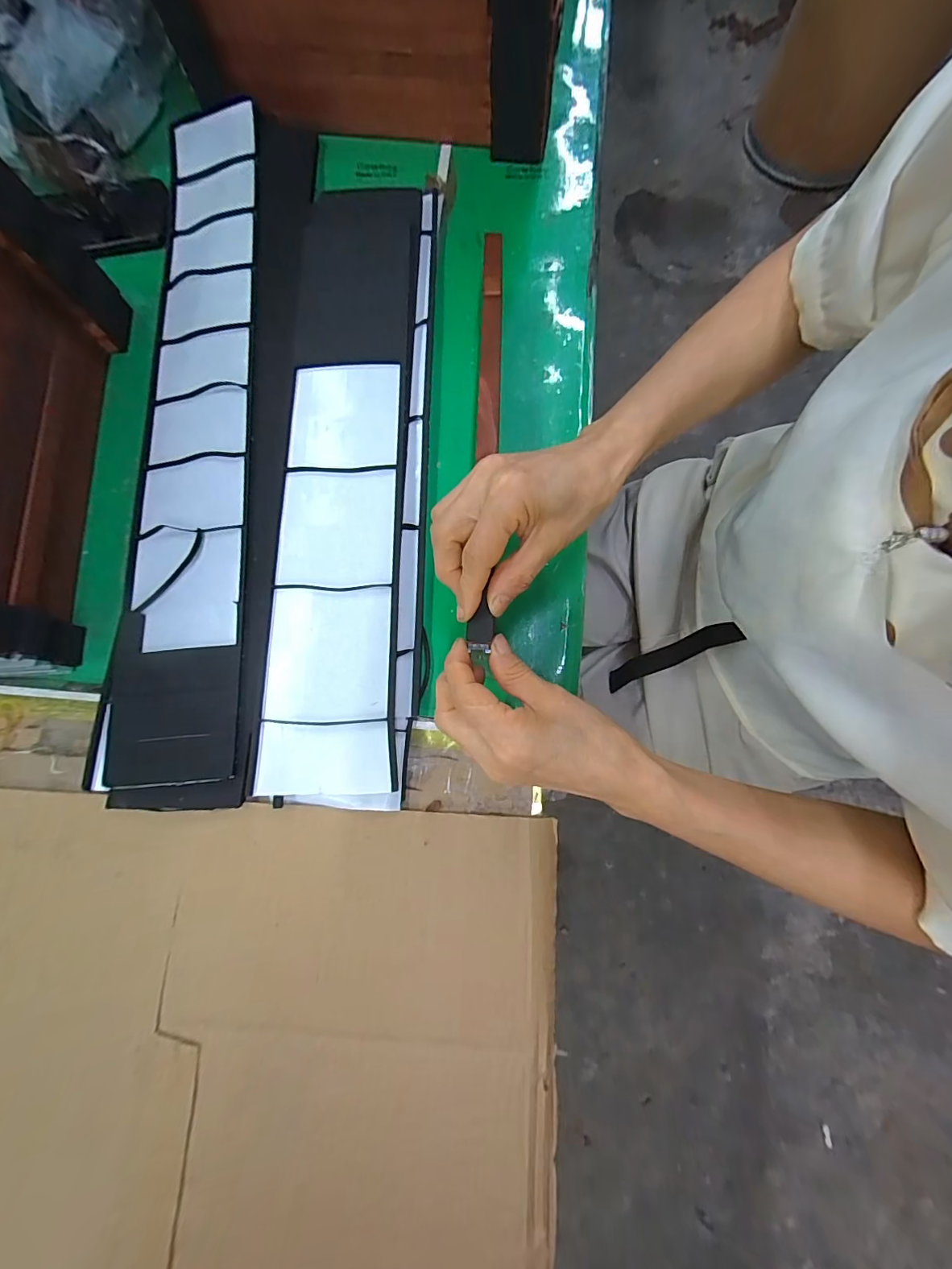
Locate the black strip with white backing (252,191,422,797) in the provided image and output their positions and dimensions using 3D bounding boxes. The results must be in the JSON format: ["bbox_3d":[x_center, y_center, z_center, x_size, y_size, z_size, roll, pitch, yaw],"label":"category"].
[{"bbox_3d":[-0.108,-0.148,0.363,0.102,0.015,0.518,0,77,0],"label":"black strip with white backing"}]

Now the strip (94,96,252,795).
[{"bbox_3d":[-0.243,-0.206,0.388,0.103,0.012,0.631,-4,77,1],"label":"strip"}]

